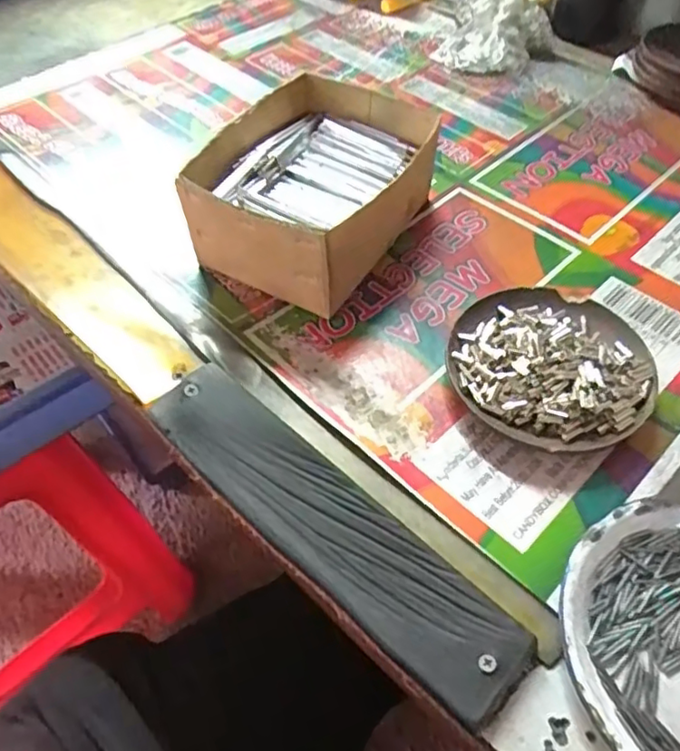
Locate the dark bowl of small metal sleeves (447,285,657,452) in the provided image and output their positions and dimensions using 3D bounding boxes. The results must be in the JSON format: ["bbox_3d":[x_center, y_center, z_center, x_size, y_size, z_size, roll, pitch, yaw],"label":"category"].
[{"bbox_3d":[0.123,-0.008,0.362,0.110,0.026,0.108,0,53,0],"label":"dark bowl of small metal sleeves"}]

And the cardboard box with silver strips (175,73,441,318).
[{"bbox_3d":[-0.016,-0.126,0.423,0.124,0.069,0.153,22,56,16],"label":"cardboard box with silver strips"}]

